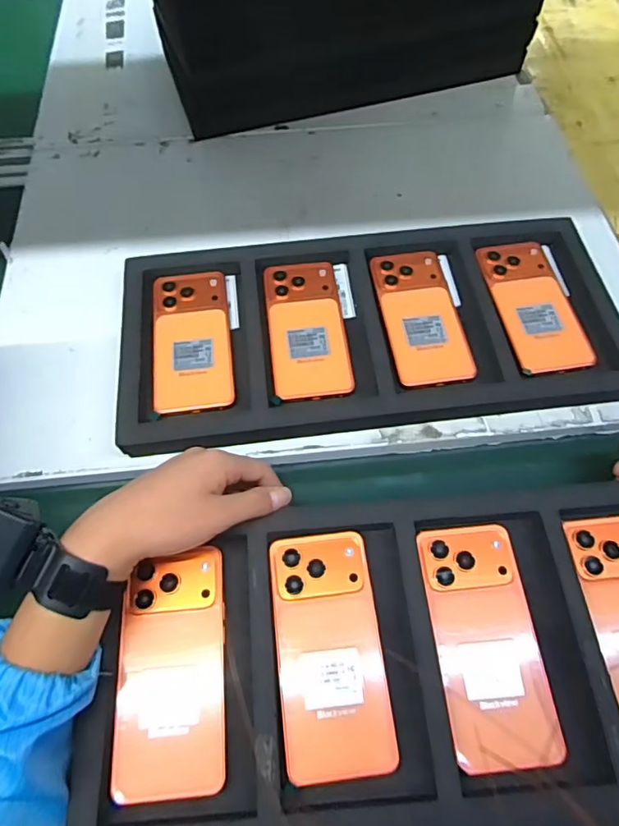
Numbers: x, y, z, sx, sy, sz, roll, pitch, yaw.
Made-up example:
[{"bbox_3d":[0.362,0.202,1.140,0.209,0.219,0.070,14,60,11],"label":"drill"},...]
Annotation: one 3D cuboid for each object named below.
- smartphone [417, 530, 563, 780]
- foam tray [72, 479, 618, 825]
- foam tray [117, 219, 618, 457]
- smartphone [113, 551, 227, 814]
[{"bbox_3d":[0.130,0.165,0.388,0.072,0.014,0.162,-5,64,-2],"label":"smartphone"},{"bbox_3d":[0.083,0.171,0.381,0.460,0.029,0.222,-7,59,-3],"label":"foam tray"},{"bbox_3d":[0.062,-0.090,0.521,0.482,0.028,0.220,-6,64,-3],"label":"foam tray"},{"bbox_3d":[-0.099,0.183,0.381,0.075,0.014,0.159,-4,64,-2],"label":"smartphone"}]

